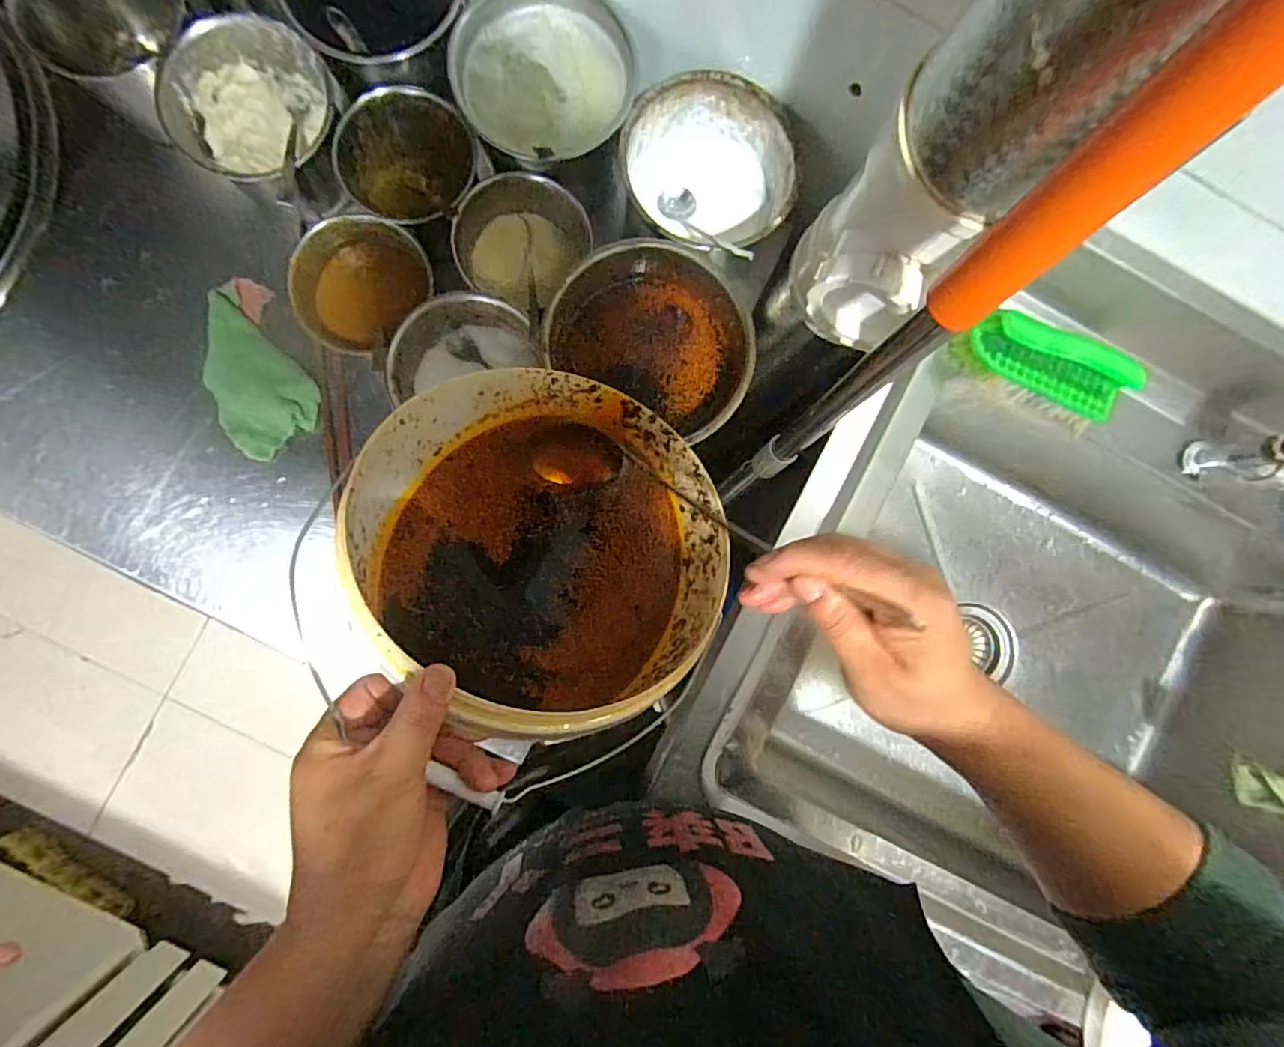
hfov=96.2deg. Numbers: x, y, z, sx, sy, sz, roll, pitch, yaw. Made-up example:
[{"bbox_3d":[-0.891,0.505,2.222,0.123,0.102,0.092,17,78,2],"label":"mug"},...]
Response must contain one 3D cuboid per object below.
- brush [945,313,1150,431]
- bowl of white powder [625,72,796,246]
[{"bbox_3d":[0.348,-0.136,0.504,0.149,0.058,0.055,26,87,-2],"label":"brush"},{"bbox_3d":[0.060,-0.315,0.536,0.142,0.084,0.145,0,89,-3],"label":"bowl of white powder"}]

